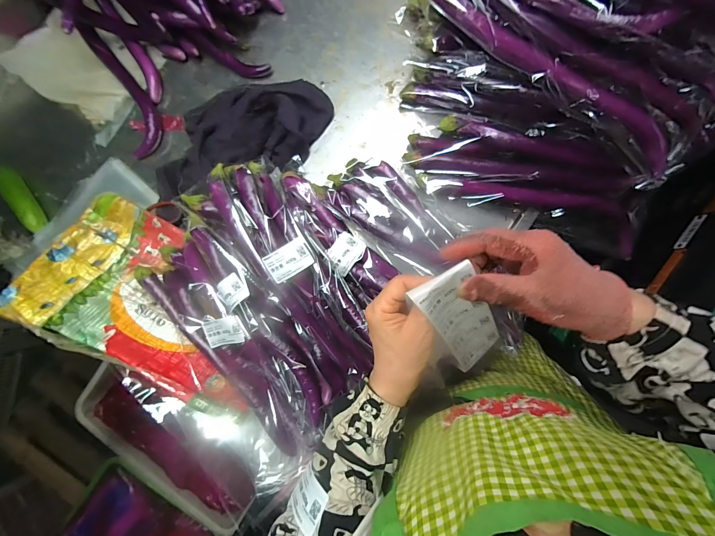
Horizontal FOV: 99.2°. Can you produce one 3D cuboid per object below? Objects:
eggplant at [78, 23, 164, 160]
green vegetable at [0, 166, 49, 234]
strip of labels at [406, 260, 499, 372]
[{"bbox_3d":[-0.402,-0.315,0.532,0.075,0.030,0.241,-20,85,2],"label":"eggplant"},{"bbox_3d":[-0.590,-0.121,0.536,0.025,0.036,0.135,-34,84,1],"label":"green vegetable"},{"bbox_3d":[0.112,0.057,0.323,0.061,0.159,0.014,-42,40,0],"label":"strip of labels"}]

